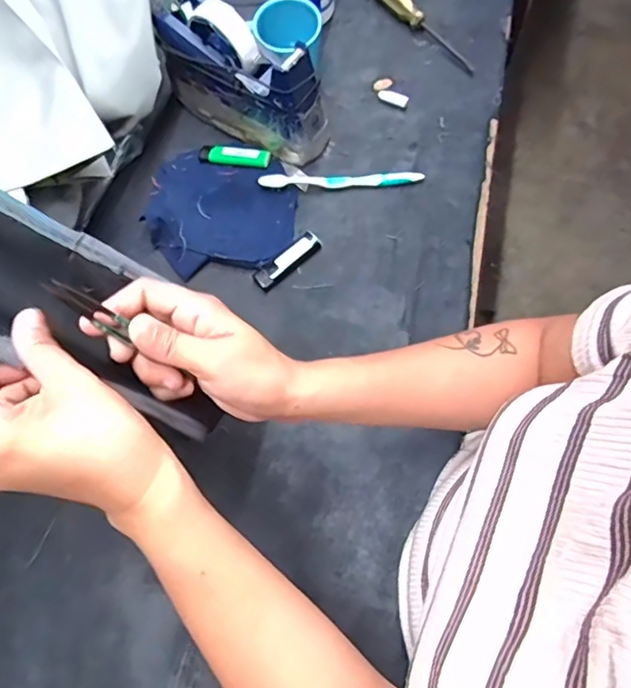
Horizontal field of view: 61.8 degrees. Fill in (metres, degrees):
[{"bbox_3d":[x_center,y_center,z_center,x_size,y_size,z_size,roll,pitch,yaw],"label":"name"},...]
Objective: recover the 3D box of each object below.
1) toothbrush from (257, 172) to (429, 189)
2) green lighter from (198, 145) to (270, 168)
[{"bbox_3d":[0.029,-0.184,0.588,0.179,0.015,0.017,-2,70,2],"label":"toothbrush"},{"bbox_3d":[-0.094,-0.218,0.607,0.083,0.008,0.026,5,70,4],"label":"green lighter"}]

